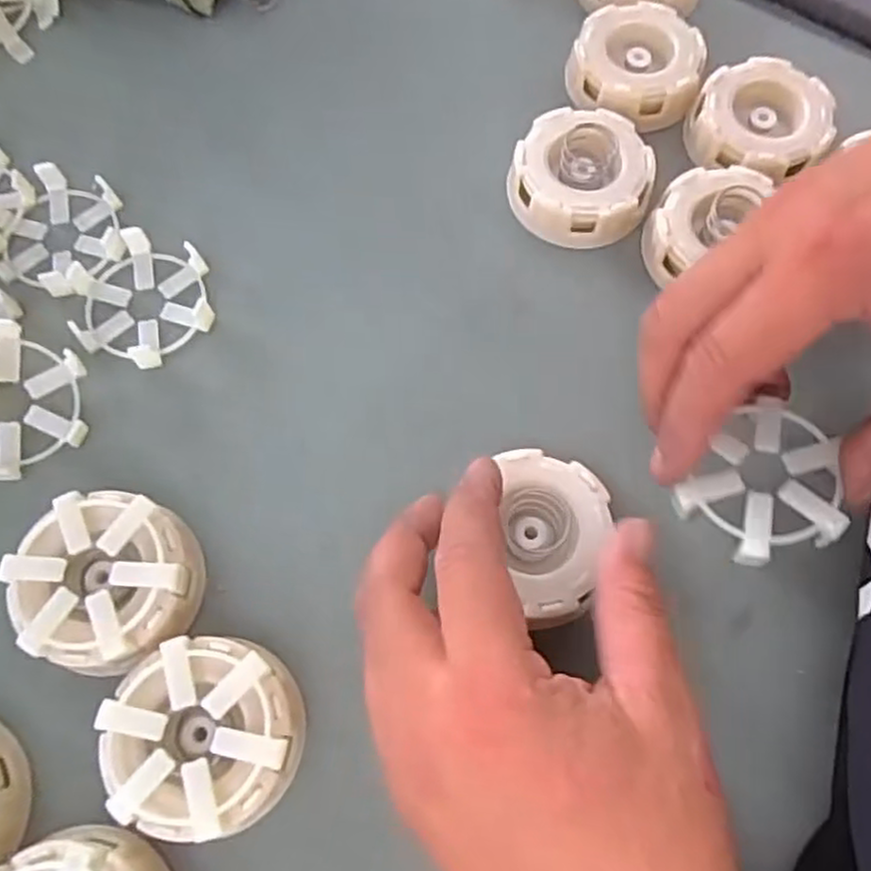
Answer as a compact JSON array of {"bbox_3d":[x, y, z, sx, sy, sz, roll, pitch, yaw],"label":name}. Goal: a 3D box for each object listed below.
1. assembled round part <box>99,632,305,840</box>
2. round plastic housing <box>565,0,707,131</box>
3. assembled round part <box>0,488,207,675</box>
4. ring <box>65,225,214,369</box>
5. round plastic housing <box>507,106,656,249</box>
[{"bbox_3d":[-0.076,0.099,0.244,0.062,0.026,0.058,0,69,1],"label":"assembled round part"},{"bbox_3d":[0.097,-0.180,0.354,0.060,0.018,0.058,0,69,1],"label":"round plastic housing"},{"bbox_3d":[-0.116,0.052,0.261,0.058,0.029,0.059,0,69,1],"label":"assembled round part"},{"bbox_3d":[-0.124,-0.057,0.309,0.055,0.013,0.059,0,69,1],"label":"ring"},{"bbox_3d":[0.065,-0.116,0.325,0.059,0.027,0.059,0,69,1],"label":"round plastic housing"}]

